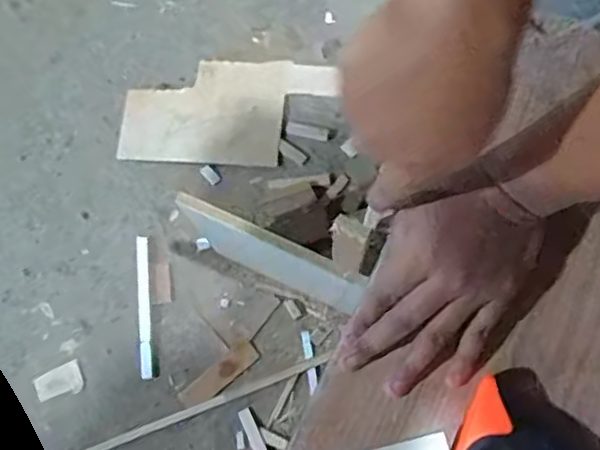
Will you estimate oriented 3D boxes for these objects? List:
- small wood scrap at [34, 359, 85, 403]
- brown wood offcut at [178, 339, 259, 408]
[{"bbox_3d":[-0.459,0.302,1.187,0.088,0.013,0.060,-26,75,-4],"label":"small wood scrap"},{"bbox_3d":[-0.153,0.282,1.170,0.163,0.004,0.049,-39,76,-7],"label":"brown wood offcut"}]

